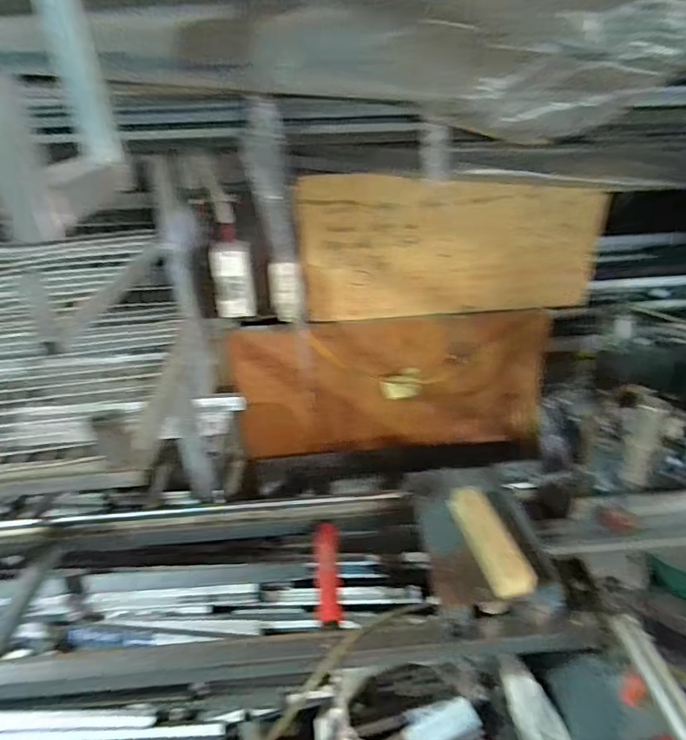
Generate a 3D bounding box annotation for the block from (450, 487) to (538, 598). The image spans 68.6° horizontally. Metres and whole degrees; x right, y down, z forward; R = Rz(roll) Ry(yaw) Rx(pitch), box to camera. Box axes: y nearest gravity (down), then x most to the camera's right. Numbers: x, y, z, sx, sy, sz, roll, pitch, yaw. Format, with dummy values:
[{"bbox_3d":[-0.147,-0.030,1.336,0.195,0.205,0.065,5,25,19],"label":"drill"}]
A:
[{"bbox_3d":[0.241,0.279,0.841,0.066,0.024,0.206,-34,34,6],"label":"block"}]

